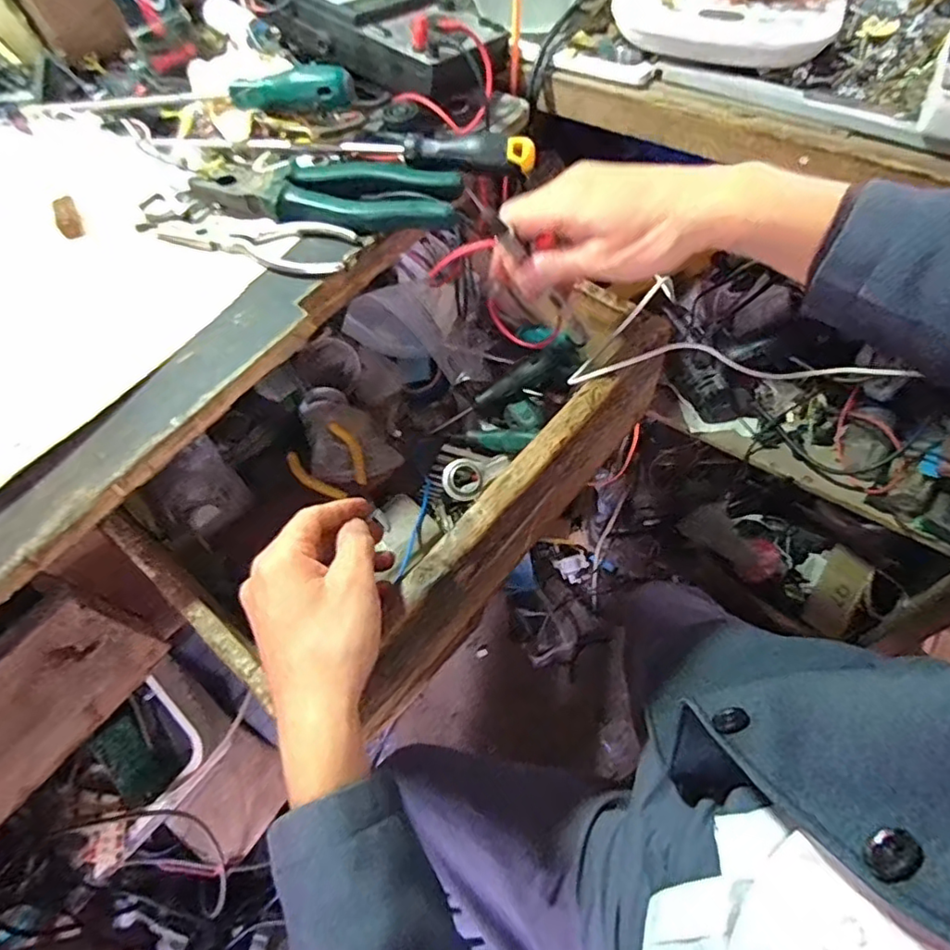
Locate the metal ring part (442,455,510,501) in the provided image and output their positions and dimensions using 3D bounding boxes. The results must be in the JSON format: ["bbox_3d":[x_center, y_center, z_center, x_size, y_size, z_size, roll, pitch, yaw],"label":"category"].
[{"bbox_3d":[0.002,0.000,0.530,0.060,0.017,0.038,-17,60,-6],"label":"metal ring part"}]

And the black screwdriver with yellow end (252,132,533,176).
[{"bbox_3d":[-0.060,-0.248,0.459,0.211,0.020,0.024,8,60,9],"label":"black screwdriver with yellow end"}]

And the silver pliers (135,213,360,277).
[{"bbox_3d":[-0.168,-0.174,0.442,0.164,0.011,0.044,16,62,13],"label":"silver pliers"}]

